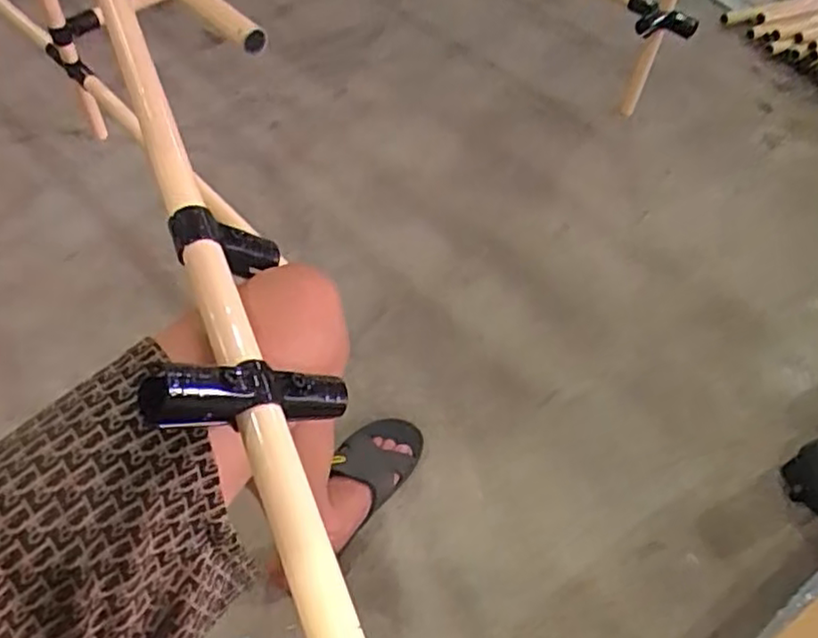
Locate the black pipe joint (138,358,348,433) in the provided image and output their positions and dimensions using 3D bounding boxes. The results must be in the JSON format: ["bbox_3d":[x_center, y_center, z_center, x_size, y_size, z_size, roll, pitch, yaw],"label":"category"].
[{"bbox_3d":[-0.093,0.047,0.420,0.135,0.031,0.026,6,39,-44],"label":"black pipe joint"}]

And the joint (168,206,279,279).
[{"bbox_3d":[-0.134,-0.051,0.504,0.084,0.030,0.033,22,35,-43],"label":"joint"}]

